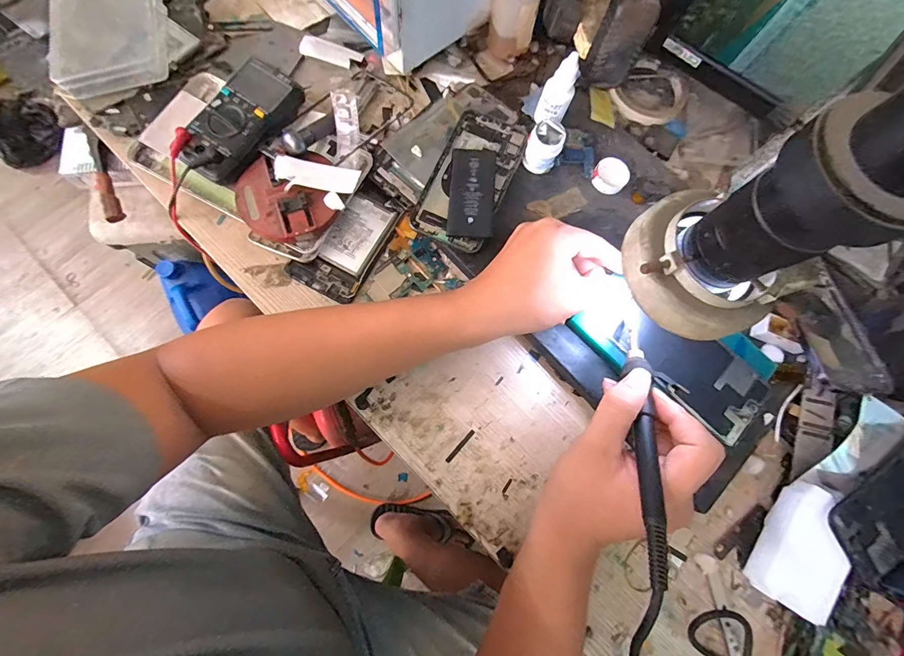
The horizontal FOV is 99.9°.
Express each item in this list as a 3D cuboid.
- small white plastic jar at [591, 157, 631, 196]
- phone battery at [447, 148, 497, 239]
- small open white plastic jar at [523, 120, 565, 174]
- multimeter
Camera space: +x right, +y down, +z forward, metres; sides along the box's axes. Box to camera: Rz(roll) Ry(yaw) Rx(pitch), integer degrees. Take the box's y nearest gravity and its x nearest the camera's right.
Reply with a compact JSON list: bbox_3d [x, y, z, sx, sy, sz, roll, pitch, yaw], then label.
[{"bbox_3d":[0.164,-0.156,0.392,0.035,0.013,0.034,1,77,-5],"label":"small white plastic jar"},{"bbox_3d":[0.020,-0.133,0.371,0.043,0.006,0.098,6,75,-7],"label":"phone battery"},{"bbox_3d":[0.091,-0.178,0.376,0.032,0.039,0.033,0,80,0],"label":"small open white plastic jar"},{"bbox_3d":[-0.204,-0.197,0.368,0.064,0.028,0.123,35,76,3],"label":"multimeter"}]

